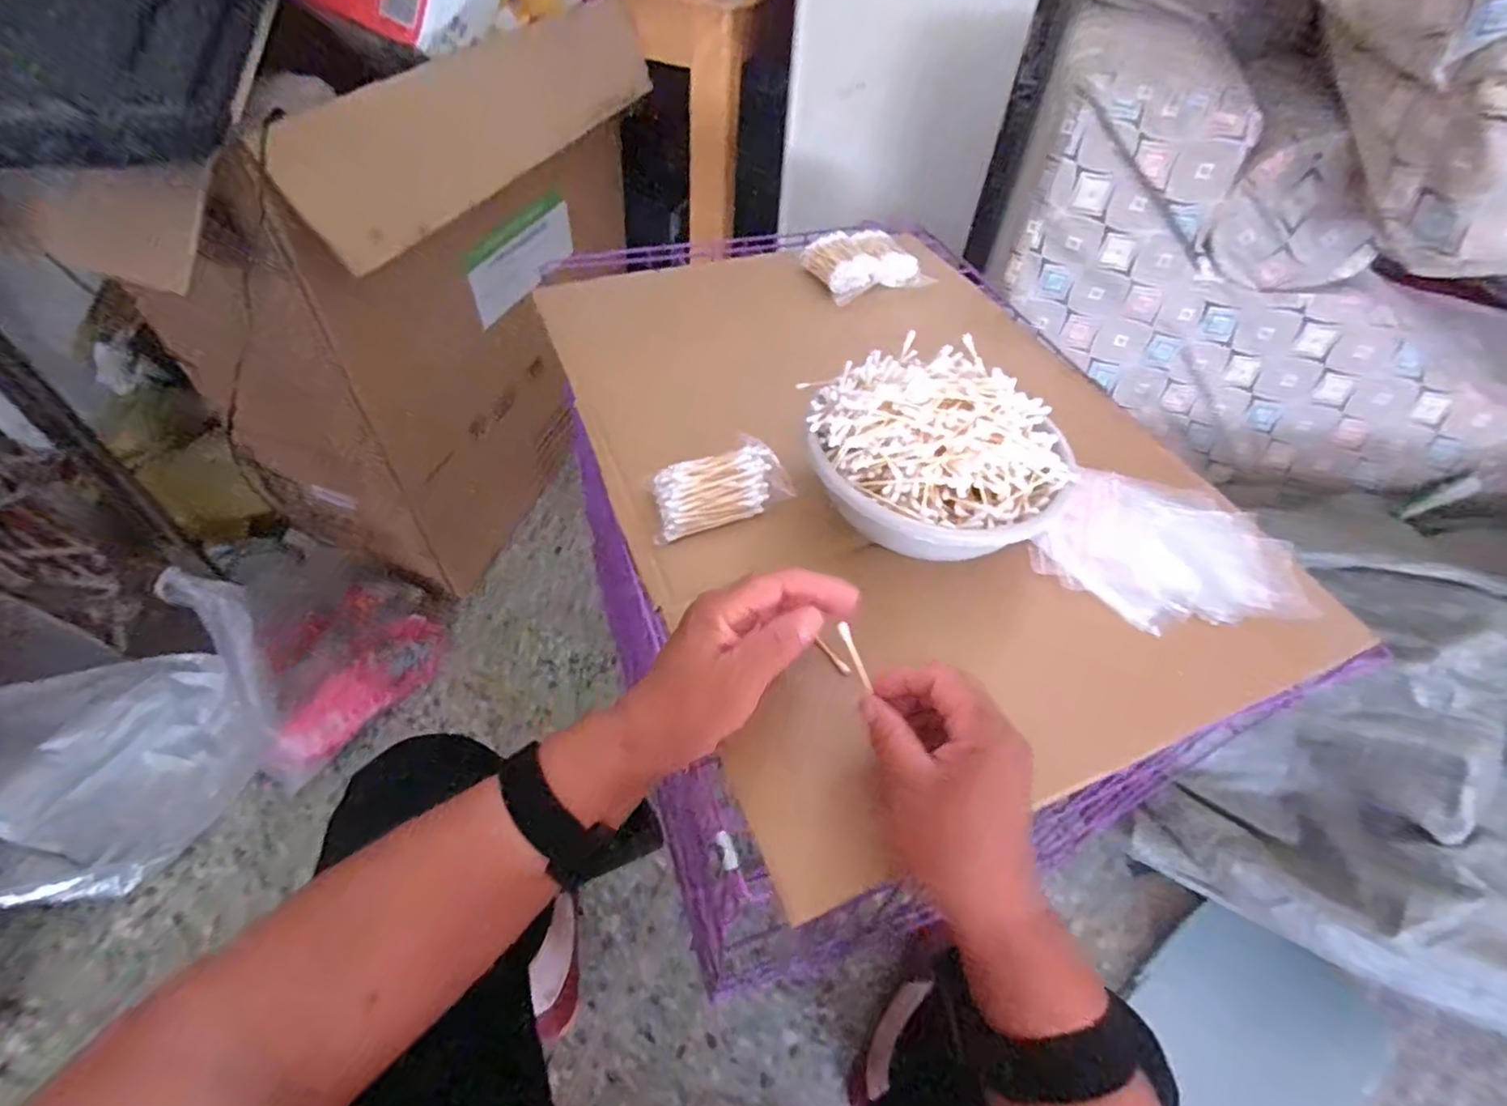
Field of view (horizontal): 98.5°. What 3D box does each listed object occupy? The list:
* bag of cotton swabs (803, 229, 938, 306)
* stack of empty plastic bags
[{"bbox_3d":[0.122,-0.328,0.736,0.134,0.031,0.102,-17,55,-17],"label":"bag of cotton swabs"},{"bbox_3d":[0.303,-0.006,0.489,0.191,0.021,0.132,-2,51,-6],"label":"stack of empty plastic bags"}]

